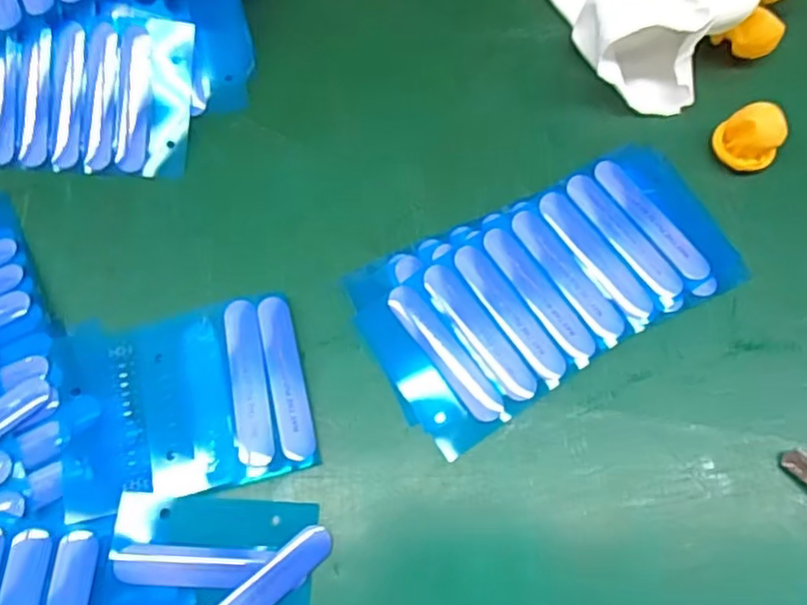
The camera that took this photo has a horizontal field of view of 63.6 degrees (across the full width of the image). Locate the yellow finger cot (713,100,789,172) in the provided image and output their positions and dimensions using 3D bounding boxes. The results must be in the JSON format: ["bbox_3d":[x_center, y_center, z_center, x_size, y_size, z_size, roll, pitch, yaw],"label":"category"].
[{"bbox_3d":[0.119,-0.056,0.223,0.015,0.019,0.020,-43,75,-15],"label":"yellow finger cot"}]

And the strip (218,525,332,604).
[{"bbox_3d":[-0.041,0.082,0.180,0.050,0.004,0.010,-40,74,-14],"label":"strip"}]

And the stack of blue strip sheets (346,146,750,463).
[{"bbox_3d":[0.048,-0.006,0.213,0.121,0.006,0.063,-26,71,-10],"label":"stack of blue strip sheets"}]

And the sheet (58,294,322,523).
[{"bbox_3d":[-0.066,0.029,0.198,0.069,0.009,0.057,-13,69,-5],"label":"sheet"}]

